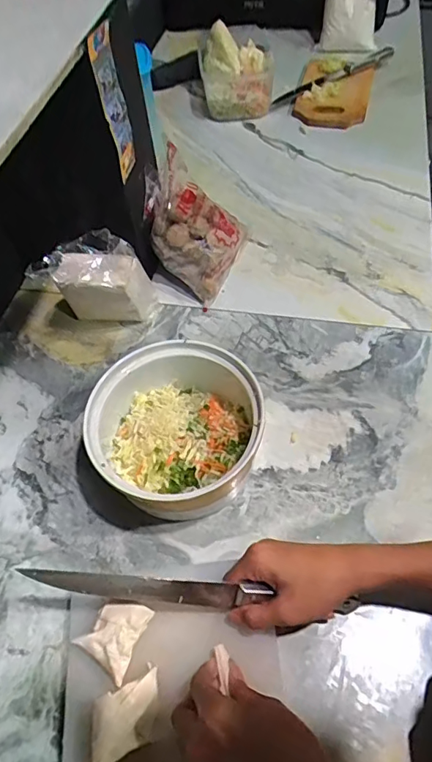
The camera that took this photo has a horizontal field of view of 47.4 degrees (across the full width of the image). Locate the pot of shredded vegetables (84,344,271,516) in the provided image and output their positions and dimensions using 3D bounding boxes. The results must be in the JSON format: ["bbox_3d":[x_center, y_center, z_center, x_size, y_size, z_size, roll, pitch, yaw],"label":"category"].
[{"bbox_3d":[-0.042,0.053,0.528,0.165,0.093,0.173,-2,57,3],"label":"pot of shredded vegetables"}]

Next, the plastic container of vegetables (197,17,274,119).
[{"bbox_3d":[0.038,-0.565,0.891,0.128,0.094,0.157,-3,57,2],"label":"plastic container of vegetables"}]

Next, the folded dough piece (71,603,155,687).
[{"bbox_3d":[-0.092,0.231,0.449,0.051,0.030,0.060,20,60,16],"label":"folded dough piece"}]

